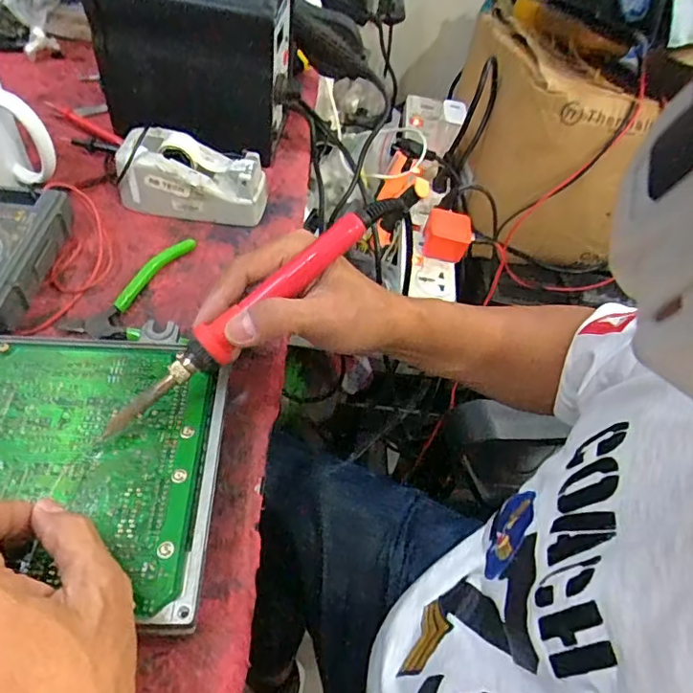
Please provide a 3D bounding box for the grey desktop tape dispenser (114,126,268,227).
[{"bbox_3d":[-0.128,-0.145,0.461,0.119,0.051,0.056,8,50,-4],"label":"grey desktop tape dispenser"}]

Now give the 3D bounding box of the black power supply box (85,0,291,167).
[{"bbox_3d":[-0.131,-0.267,0.498,0.157,0.137,0.109,7,53,-1],"label":"black power supply box"}]

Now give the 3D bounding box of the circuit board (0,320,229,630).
[{"bbox_3d":[-0.193,0.058,0.288,0.243,0.014,0.180,-3,54,-7],"label":"circuit board"}]

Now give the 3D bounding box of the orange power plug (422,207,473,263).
[{"bbox_3d":[0.117,-0.128,0.627,0.052,0.036,0.051,13,50,1],"label":"orange power plug"}]

